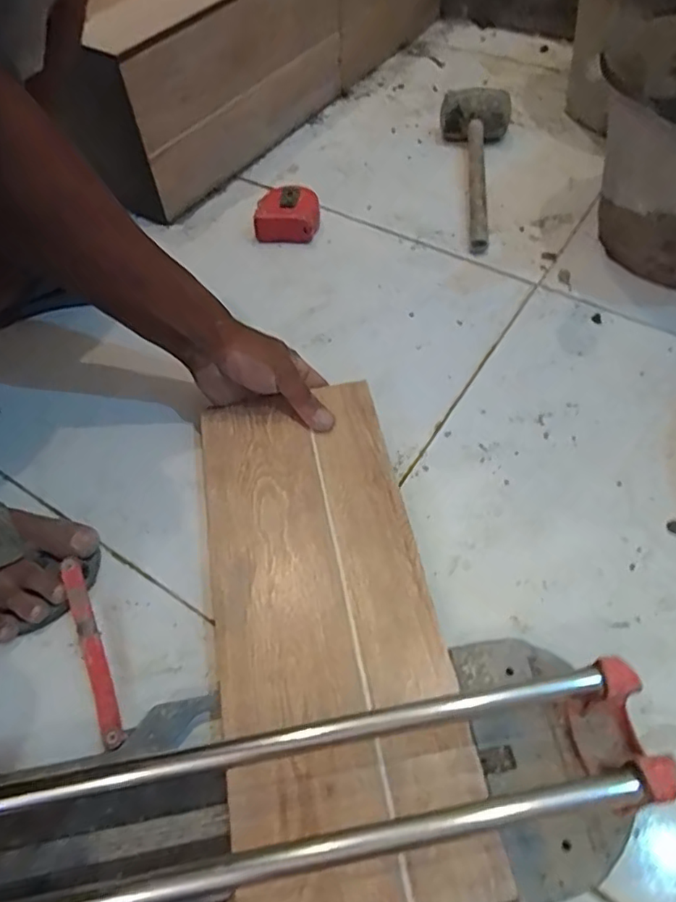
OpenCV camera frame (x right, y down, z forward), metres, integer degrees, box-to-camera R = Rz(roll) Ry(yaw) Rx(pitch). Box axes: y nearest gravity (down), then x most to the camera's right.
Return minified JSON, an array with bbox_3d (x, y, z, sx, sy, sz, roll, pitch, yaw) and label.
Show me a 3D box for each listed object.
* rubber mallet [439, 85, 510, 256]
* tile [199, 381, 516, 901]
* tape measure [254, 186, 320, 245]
[{"bbox_3d":[0.172,-0.372,0.743,0.093,0.063,0.293,7,57,7],"label":"rubber mallet"},{"bbox_3d":[-0.014,0.111,0.427,0.156,0.008,0.384,-11,56,-5],"label":"tile"},{"bbox_3d":[-0.062,-0.292,0.716,0.075,0.045,0.069,6,56,7],"label":"tape measure"}]

